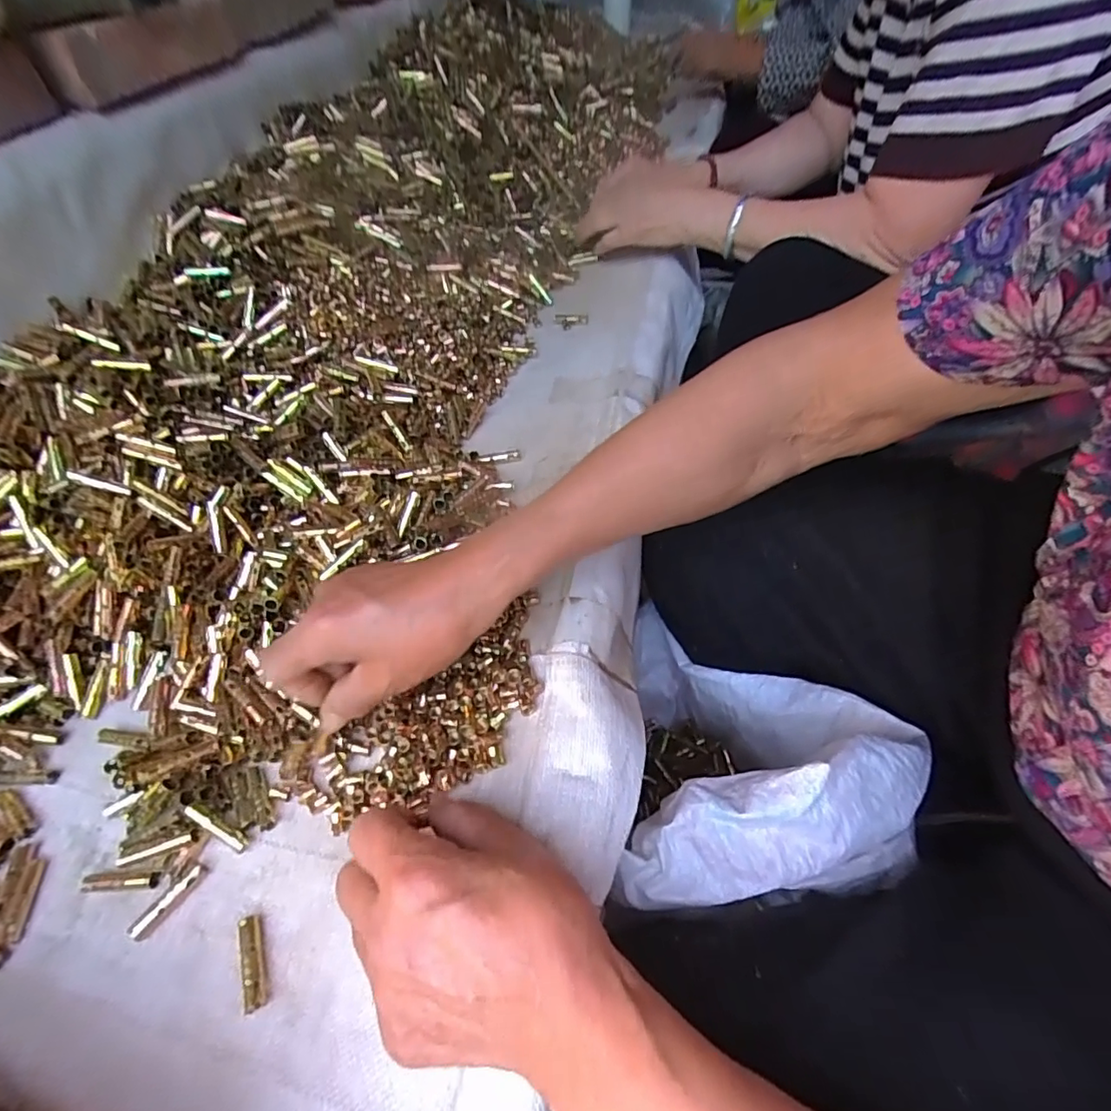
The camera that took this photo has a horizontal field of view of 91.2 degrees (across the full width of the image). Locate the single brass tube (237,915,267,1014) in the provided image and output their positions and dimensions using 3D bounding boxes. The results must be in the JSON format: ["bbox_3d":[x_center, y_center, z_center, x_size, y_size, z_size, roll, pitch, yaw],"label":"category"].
[{"bbox_3d":[-0.148,0.197,0.264,0.009,0.007,0.040,-21,51,-11],"label":"single brass tube"}]

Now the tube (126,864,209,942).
[{"bbox_3d":[-0.205,0.183,0.288,0.010,0.007,0.040,28,58,26],"label":"tube"}]

